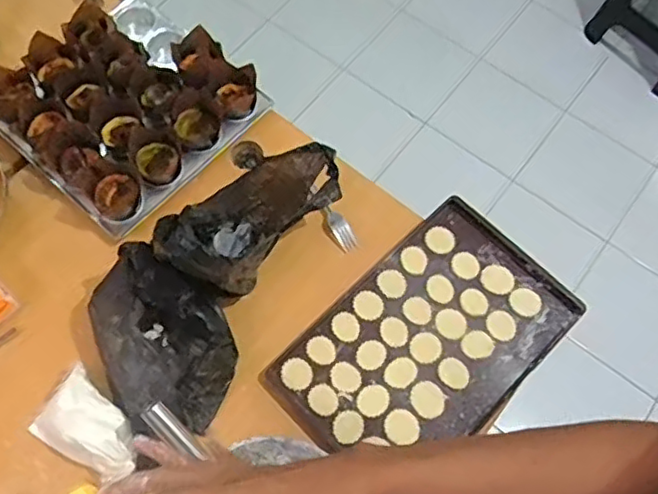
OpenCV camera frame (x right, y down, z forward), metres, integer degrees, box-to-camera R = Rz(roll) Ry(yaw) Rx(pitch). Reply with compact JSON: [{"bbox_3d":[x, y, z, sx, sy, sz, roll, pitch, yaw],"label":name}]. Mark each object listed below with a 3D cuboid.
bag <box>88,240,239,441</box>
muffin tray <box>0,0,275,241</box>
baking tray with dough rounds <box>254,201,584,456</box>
[{"bbox_3d":[-0.206,0.116,0.778,0.159,0.118,0.207,-28,71,-13],"label":"bag"},{"bbox_3d":[-0.299,-0.214,0.936,0.298,0.070,0.302,41,72,14],"label":"muffin tray"},{"bbox_3d":[0.130,0.126,0.852,0.383,0.024,0.239,-41,75,-17],"label":"baking tray with dough rounds"}]

